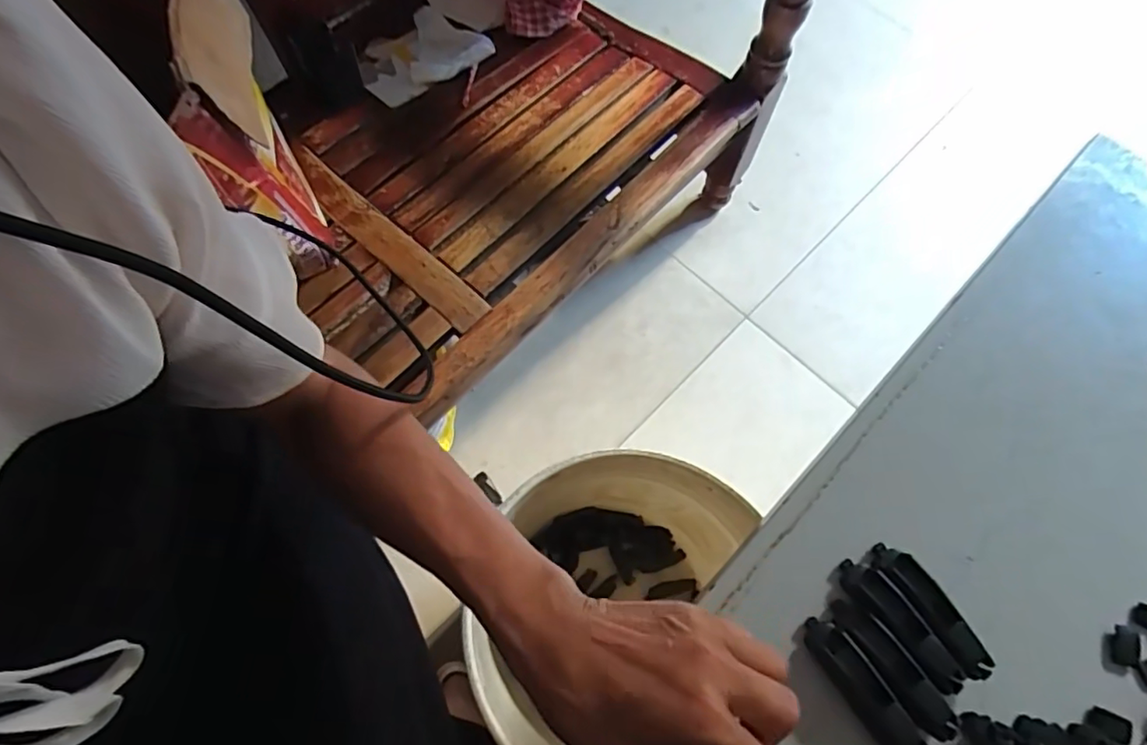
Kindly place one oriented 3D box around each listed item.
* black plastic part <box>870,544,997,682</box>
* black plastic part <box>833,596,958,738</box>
[{"bbox_3d":[0.192,0.127,0.316,0.020,0.016,0.073,-31,73,-13],"label":"black plastic part"},{"bbox_3d":[0.164,0.154,0.304,0.019,0.012,0.075,-34,74,-14],"label":"black plastic part"}]

